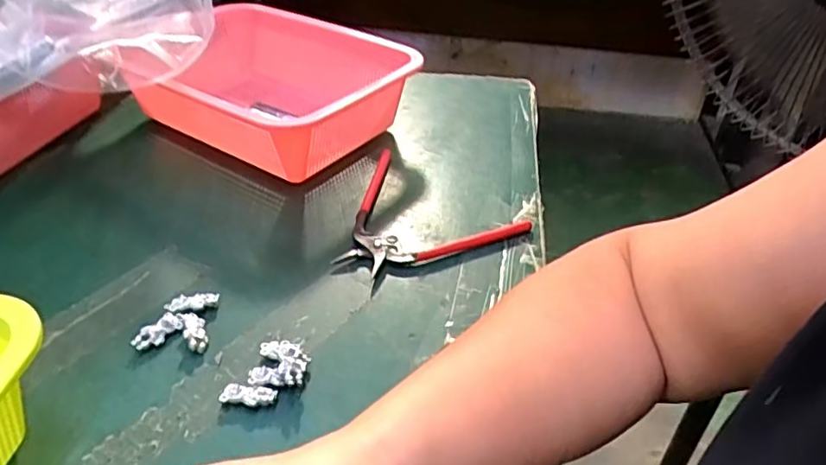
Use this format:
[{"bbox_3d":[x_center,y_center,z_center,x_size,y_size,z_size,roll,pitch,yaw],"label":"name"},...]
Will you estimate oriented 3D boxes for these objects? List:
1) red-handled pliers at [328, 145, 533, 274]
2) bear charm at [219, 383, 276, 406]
[{"bbox_3d":[-0.009,-0.022,0.488,0.147,0.011,0.148,-20,42,-25],"label":"red-handled pliers"},{"bbox_3d":[-0.091,0.091,0.332,0.031,0.008,0.012,6,38,7],"label":"bear charm"}]

